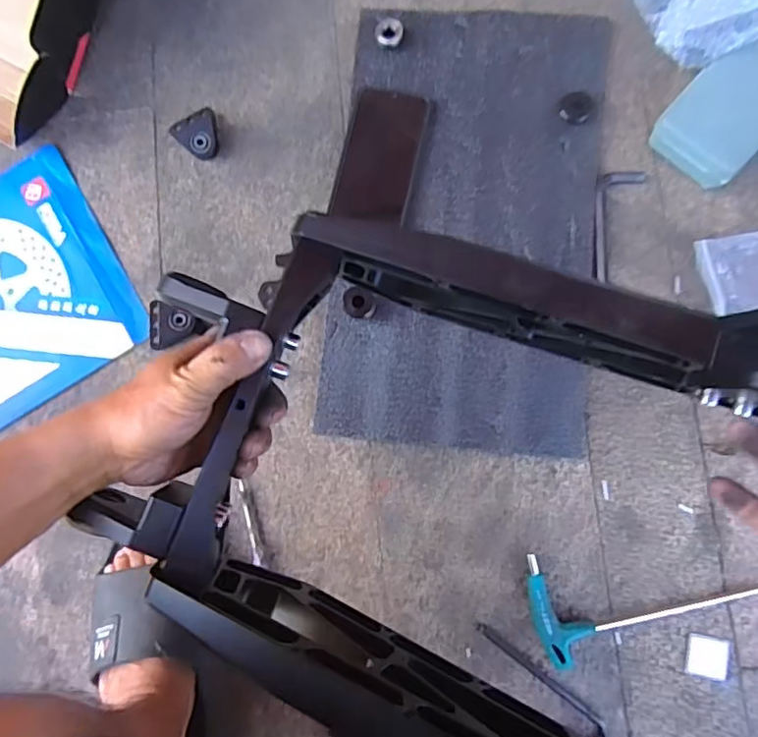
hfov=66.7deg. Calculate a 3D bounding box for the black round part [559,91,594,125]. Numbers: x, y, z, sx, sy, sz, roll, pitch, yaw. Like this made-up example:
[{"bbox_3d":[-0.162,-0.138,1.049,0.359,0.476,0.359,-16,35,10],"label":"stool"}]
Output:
[{"bbox_3d":[0.192,-0.253,0.563,0.029,0.015,0.029,-1,83,4],"label":"black round part"}]

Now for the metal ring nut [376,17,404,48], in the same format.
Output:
[{"bbox_3d":[0.011,-0.344,0.589,0.028,0.013,0.030,9,84,6],"label":"metal ring nut"}]

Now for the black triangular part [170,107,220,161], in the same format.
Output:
[{"bbox_3d":[-0.185,-0.243,0.596,0.047,0.024,0.051,-37,82,0],"label":"black triangular part"}]

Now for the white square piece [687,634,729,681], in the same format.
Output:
[{"bbox_3d":[0.290,0.254,0.507,0.033,0.004,0.035,6,84,5],"label":"white square piece"}]

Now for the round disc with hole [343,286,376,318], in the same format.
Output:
[{"bbox_3d":[-0.019,-0.062,0.550,0.029,0.027,0.027,-1,83,4],"label":"round disc with hole"}]

